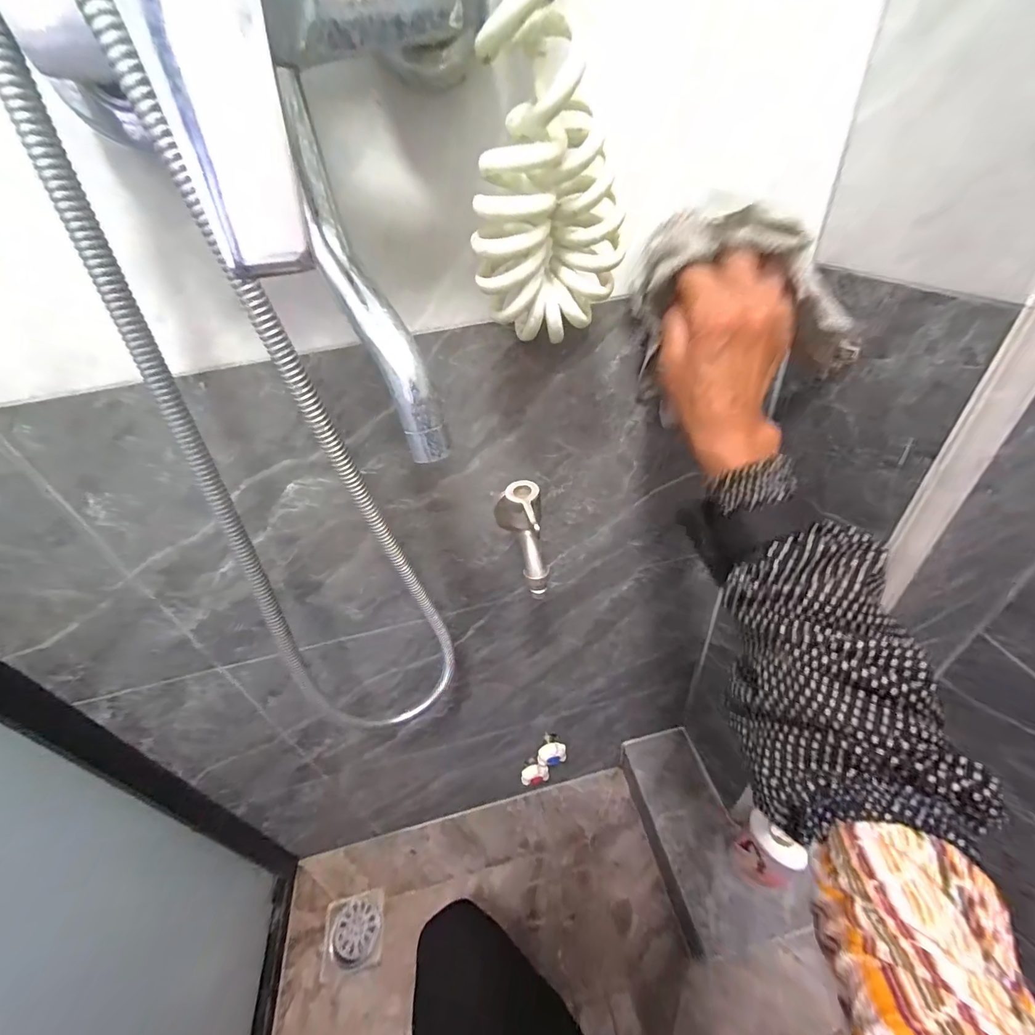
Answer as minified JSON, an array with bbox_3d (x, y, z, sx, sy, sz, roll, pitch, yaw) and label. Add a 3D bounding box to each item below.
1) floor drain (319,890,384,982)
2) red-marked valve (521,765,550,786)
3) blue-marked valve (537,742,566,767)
[{"bbox_3d":[-0.272,0.692,0.726,0.098,0.009,0.094,-12,40,-5],"label":"floor drain"},{"bbox_3d":[0.030,0.442,0.753,0.048,0.041,0.025,-12,40,-6],"label":"red-marked valve"},{"bbox_3d":[0.055,0.387,0.711,0.046,0.039,0.026,-12,40,-5],"label":"blue-marked valve"}]

